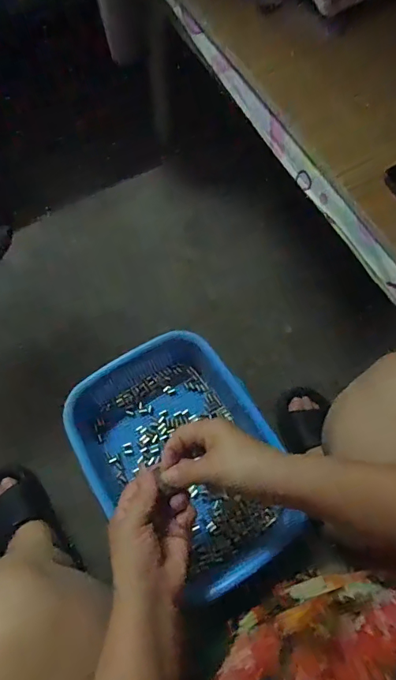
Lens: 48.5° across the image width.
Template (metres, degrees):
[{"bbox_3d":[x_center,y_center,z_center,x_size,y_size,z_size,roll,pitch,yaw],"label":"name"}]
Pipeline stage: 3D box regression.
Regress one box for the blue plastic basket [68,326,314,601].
[{"bbox_3d":[-0.024,0.146,0.551,0.214,0.074,0.316,-31,71,-13],"label":"blue plastic basket"}]

